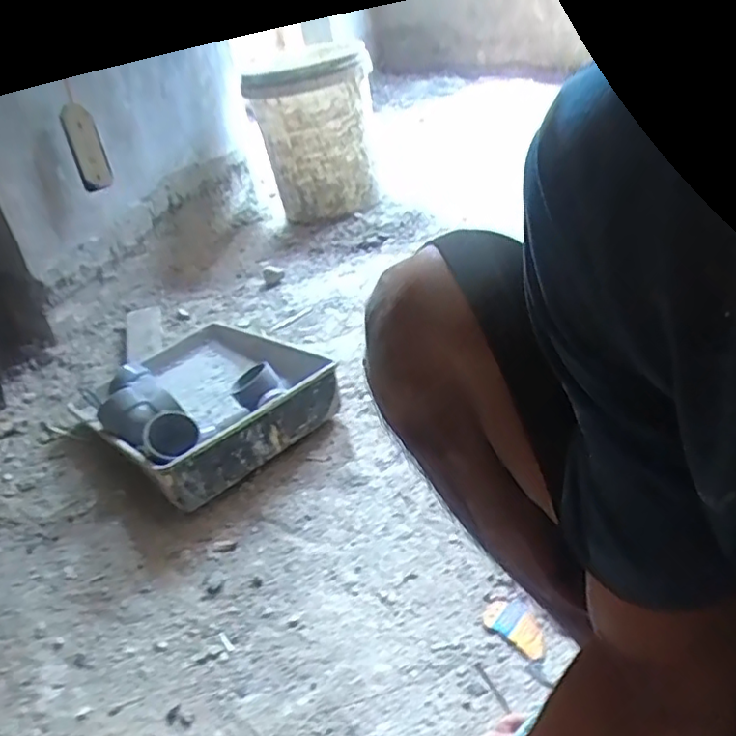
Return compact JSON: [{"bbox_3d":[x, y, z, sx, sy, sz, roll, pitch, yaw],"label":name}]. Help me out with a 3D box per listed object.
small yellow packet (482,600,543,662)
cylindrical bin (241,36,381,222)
[{"bbox_3d":[0.145,0.247,0.619,0.042,0.004,0.064,-33,42,-33],"label":"small yellow packet"},{"bbox_3d":[-0.134,-0.609,1.632,0.300,0.341,0.251,-13,34,-8],"label":"cylindrical bin"}]

